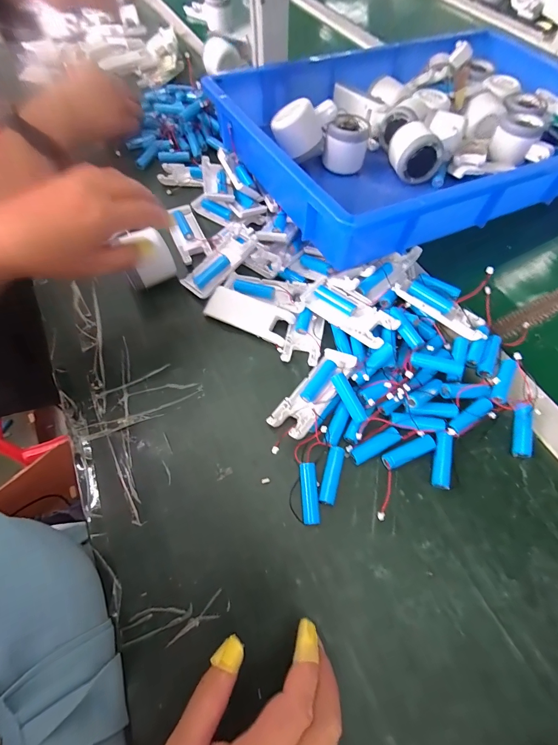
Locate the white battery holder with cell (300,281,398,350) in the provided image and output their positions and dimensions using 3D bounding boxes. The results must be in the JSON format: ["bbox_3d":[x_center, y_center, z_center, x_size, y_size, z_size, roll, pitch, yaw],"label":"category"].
[{"bbox_3d":[0.075,-0.064,0.362,0.101,0.031,0.041,38,69,17],"label":"white battery holder with cell"}]

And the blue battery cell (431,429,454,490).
[{"bbox_3d":[0.150,0.081,0.306,0.014,0.013,0.051,15,64,7],"label":"blue battery cell"}]

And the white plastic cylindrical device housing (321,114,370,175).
[{"bbox_3d":[0.092,-0.313,0.455,0.058,0.051,0.050,7,64,3],"label":"white plastic cylindrical device housing"}]

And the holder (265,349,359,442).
[{"bbox_3d":[0.036,0.020,0.332,0.039,0.025,0.103,37,69,16],"label":"holder"}]

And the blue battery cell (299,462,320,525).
[{"bbox_3d":[0.027,0.108,0.295,0.015,0.012,0.050,-2,63,-1],"label":"blue battery cell"}]

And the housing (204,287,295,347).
[{"bbox_3d":[-0.034,-0.066,0.378,0.098,0.013,0.038,22,66,11],"label":"housing"}]

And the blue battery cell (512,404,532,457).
[{"bbox_3d":[0.231,0.054,0.313,0.014,0.014,0.052,12,76,6],"label":"blue battery cell"}]

